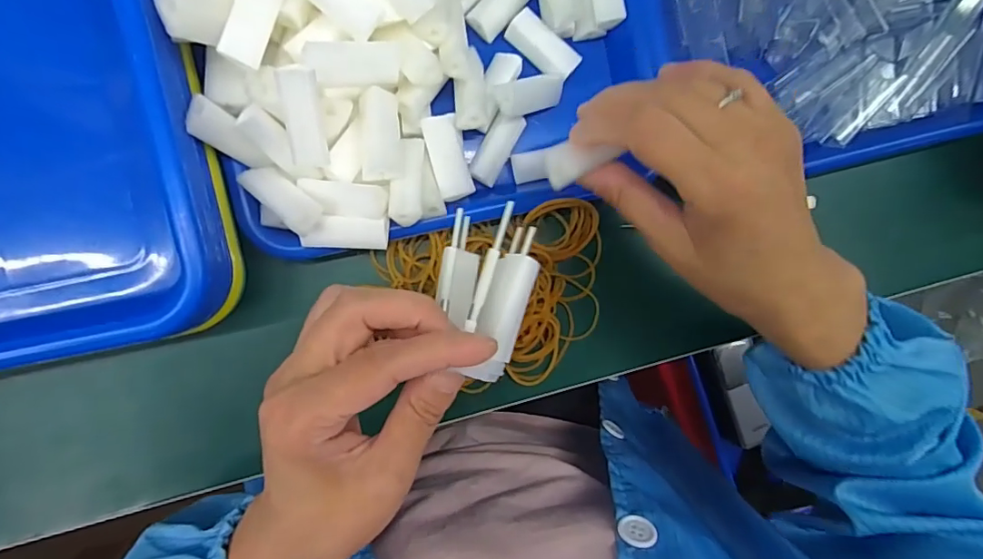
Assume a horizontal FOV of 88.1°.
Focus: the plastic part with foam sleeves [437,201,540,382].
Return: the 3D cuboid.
[{"bbox_3d":[-0.004,0.004,0.220,0.038,0.031,0.069,16,88,-7],"label":"plastic part with foam sleeves"}]

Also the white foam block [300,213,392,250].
[{"bbox_3d":[-0.077,-0.025,0.269,0.045,0.014,0.016,2,90,-7],"label":"white foam block"}]

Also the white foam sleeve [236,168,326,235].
[{"bbox_3d":[-0.106,-0.043,0.255,0.048,0.014,0.018,39,85,19],"label":"white foam sleeve"}]

